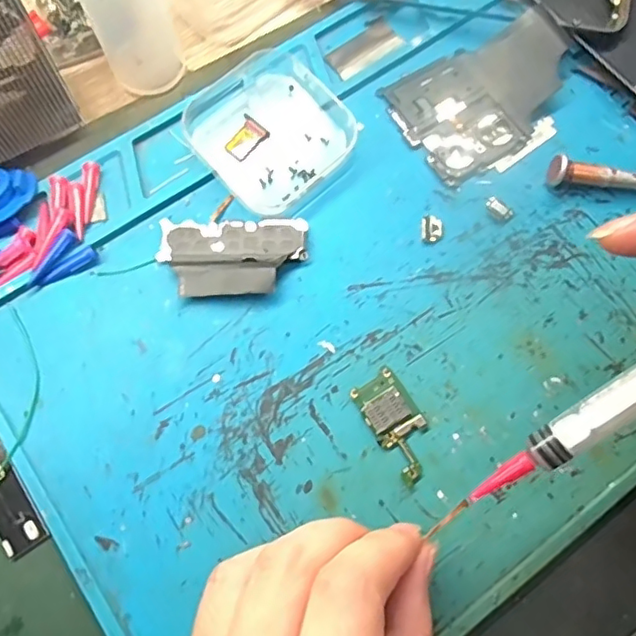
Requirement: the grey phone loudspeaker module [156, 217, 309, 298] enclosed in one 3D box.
[{"bbox_3d":[-0.036,-0.025,0.244,0.061,0.008,0.035,-3,73,-2],"label":"grey phone loudspeaker module"}]

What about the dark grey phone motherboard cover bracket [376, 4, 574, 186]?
[{"bbox_3d":[0.081,-0.103,0.270,0.087,0.008,0.061,-31,77,-1],"label":"dark grey phone motherboard cover bracket"}]

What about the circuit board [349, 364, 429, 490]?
[{"bbox_3d":[0.032,0.041,0.226,0.020,0.004,0.041,-32,76,-10],"label":"circuit board"}]

